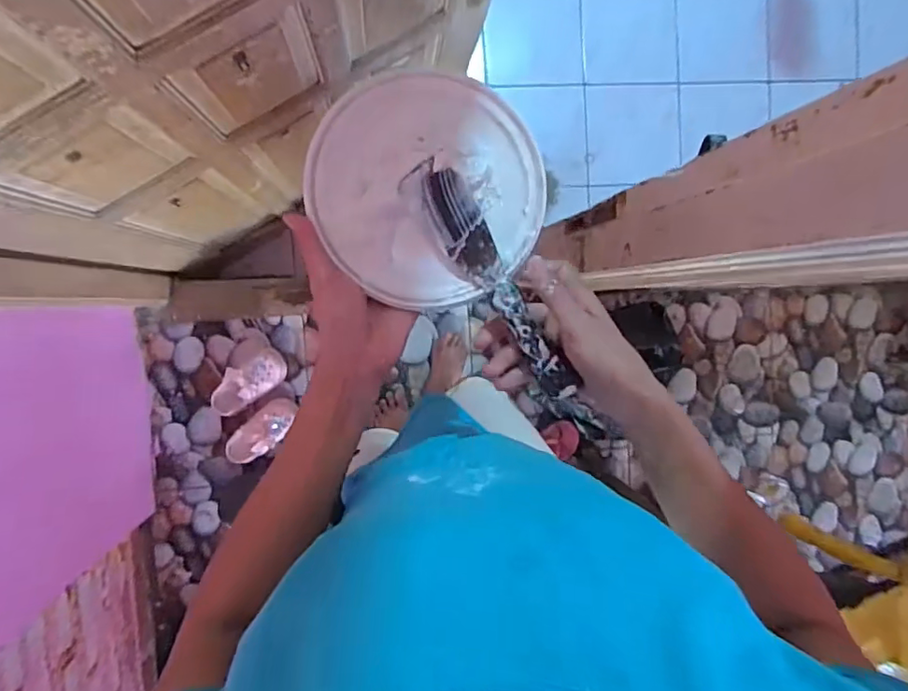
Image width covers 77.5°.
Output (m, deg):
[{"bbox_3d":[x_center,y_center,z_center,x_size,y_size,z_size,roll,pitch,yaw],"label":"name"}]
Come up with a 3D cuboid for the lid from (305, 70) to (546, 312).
[{"bbox_3d":[-0.020,-0.113,0.422,0.173,0.024,0.162,0,94,-6],"label":"lid"}]

